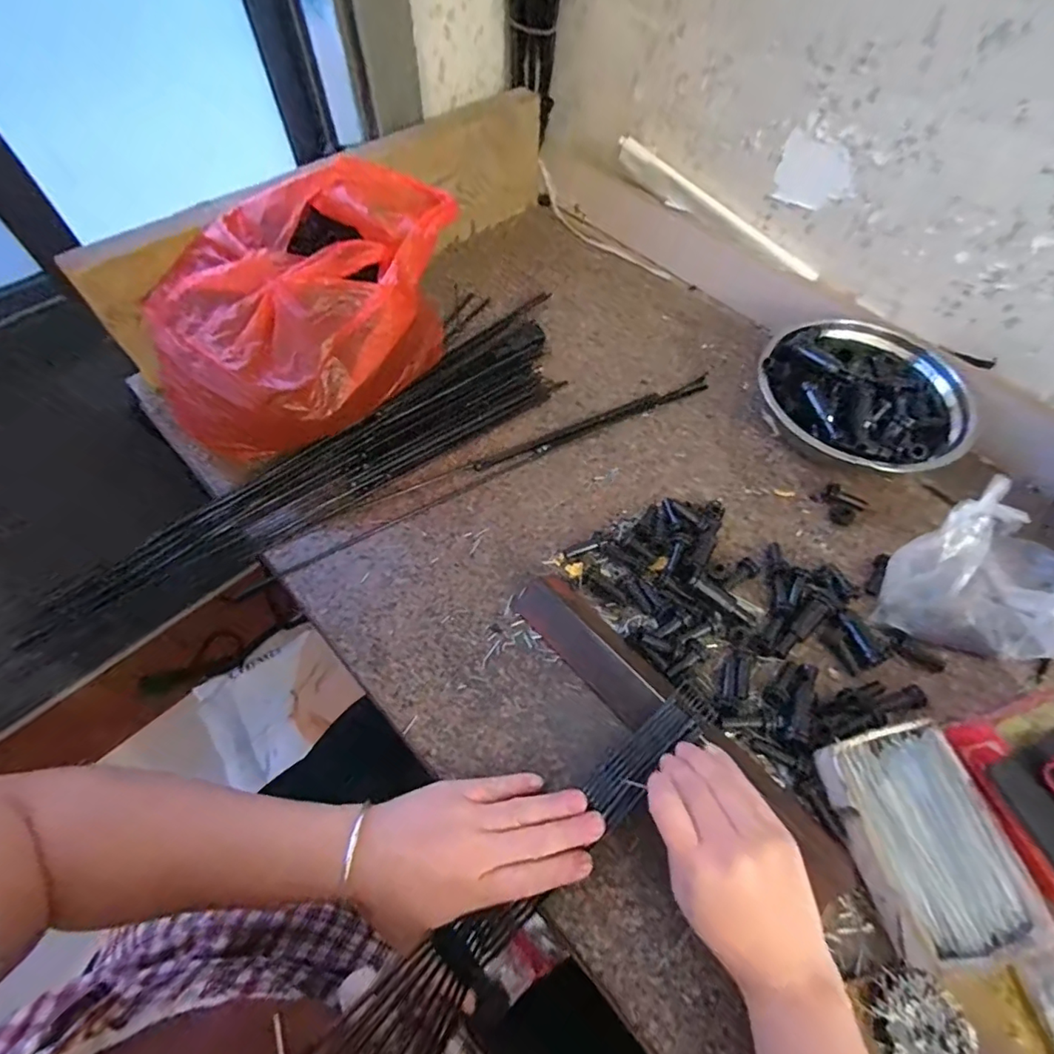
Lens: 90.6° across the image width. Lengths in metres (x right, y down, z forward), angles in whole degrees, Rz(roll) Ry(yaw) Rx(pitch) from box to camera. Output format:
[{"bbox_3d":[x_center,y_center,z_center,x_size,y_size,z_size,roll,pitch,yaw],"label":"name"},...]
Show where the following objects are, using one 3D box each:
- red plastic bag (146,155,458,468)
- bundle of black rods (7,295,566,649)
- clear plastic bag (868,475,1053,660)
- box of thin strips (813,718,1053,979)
[{"bbox_3d":[-0.204,-0.207,0.485,0.203,0.145,0.263,25,62,14],"label":"red plastic bag"},{"bbox_3d":[-0.172,-0.066,0.510,0.551,0.024,0.117,-39,67,-22],"label":"bundle of black rods"},{"bbox_3d":[0.377,0.040,0.427,0.138,0.069,0.125,21,61,11],"label":"clear plastic bag"},{"bbox_3d":[0.260,0.206,0.345,0.093,0.035,0.132,-17,61,-11],"label":"box of thin strips"}]

